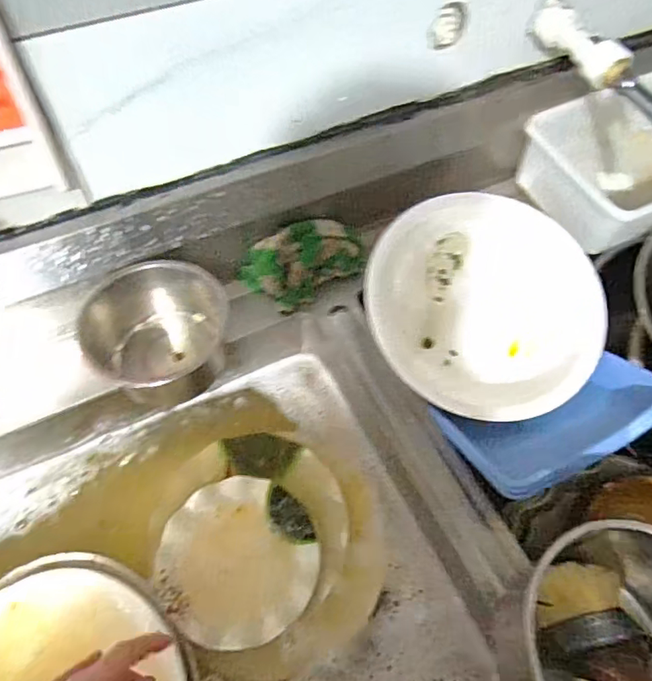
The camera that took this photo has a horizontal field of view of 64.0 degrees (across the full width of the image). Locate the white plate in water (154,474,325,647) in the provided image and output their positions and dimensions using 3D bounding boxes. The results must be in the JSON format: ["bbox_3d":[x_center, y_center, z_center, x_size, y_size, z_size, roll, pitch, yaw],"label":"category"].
[{"bbox_3d":[-0.088,0.221,0.528,0.154,0.013,0.157,0,57,0],"label":"white plate in water"}]

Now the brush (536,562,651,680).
[{"bbox_3d":[0.199,0.219,0.344,0.079,0.029,0.176,-4,17,-3],"label":"brush"}]

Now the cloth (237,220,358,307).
[{"bbox_3d":[-0.022,-0.087,0.581,0.139,0.048,0.073,-21,60,-13],"label":"cloth"}]

